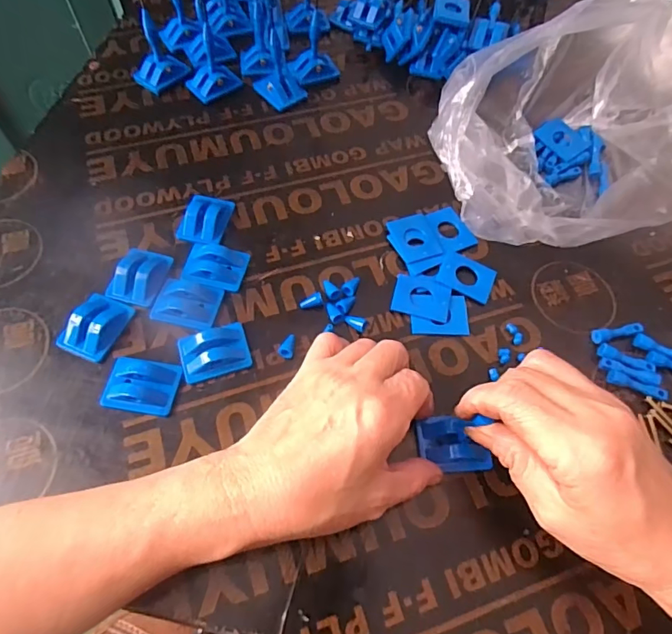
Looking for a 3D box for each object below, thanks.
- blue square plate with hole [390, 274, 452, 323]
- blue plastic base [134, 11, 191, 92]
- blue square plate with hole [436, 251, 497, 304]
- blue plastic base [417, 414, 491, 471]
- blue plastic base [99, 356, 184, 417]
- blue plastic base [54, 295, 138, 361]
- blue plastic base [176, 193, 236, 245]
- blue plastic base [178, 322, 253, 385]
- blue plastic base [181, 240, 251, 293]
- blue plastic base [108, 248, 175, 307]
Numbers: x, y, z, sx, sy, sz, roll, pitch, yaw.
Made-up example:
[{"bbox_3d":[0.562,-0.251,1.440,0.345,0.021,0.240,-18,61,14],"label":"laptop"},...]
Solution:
[{"bbox_3d":[0.064,-0.016,0.349,0.042,0.004,0.035,13,62,5],"label":"blue square plate with hole"},{"bbox_3d":[-0.167,-0.244,0.433,0.034,0.056,0.044,35,66,15],"label":"blue plastic base"},{"bbox_3d":[0.100,-0.032,0.359,0.040,0.004,0.033,25,64,11],"label":"blue square plate with hole"},{"bbox_3d":[0.073,0.078,0.293,0.040,0.010,0.035,-1,62,-3],"label":"blue plastic base"},{"bbox_3d":[-0.126,0.044,0.305,0.046,0.010,0.034,9,62,2],"label":"blue plastic base"},{"bbox_3d":[-0.164,0.006,0.321,0.035,0.013,0.044,21,63,9],"label":"blue plastic base"},{"bbox_3d":[-0.103,-0.079,0.371,0.034,0.012,0.046,11,62,3],"label":"blue plastic base"},{"bbox_3d":[-0.082,0.023,0.317,0.044,0.012,0.033,-17,64,-11],"label":"blue plastic base"},{"bbox_3d":[-0.089,-0.038,0.350,0.043,0.010,0.037,12,62,4],"label":"blue plastic base"},{"bbox_3d":[-0.142,-0.031,0.341,0.034,0.014,0.045,13,62,4],"label":"blue plastic base"}]

